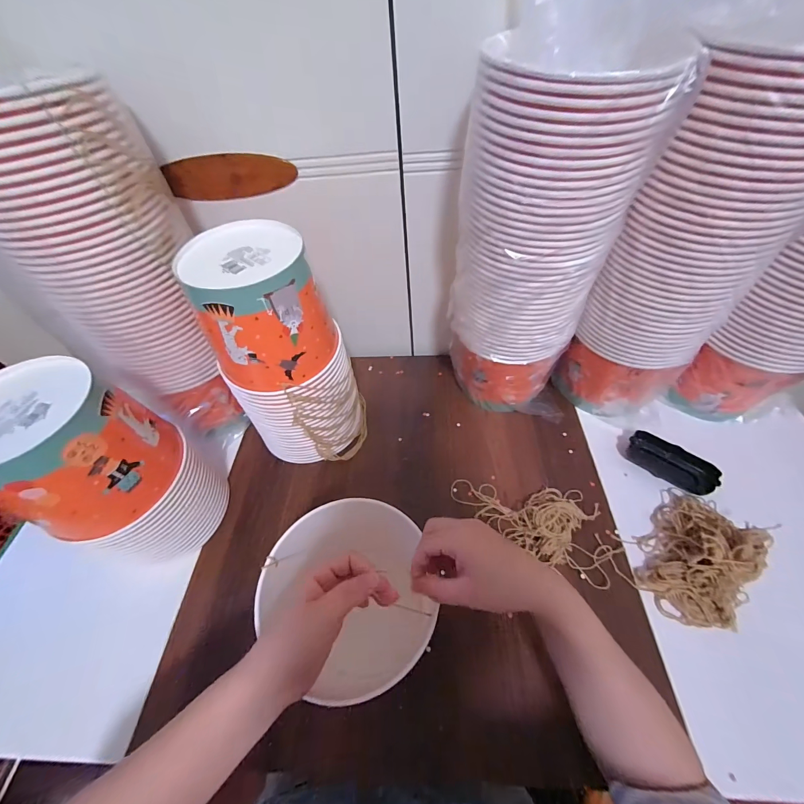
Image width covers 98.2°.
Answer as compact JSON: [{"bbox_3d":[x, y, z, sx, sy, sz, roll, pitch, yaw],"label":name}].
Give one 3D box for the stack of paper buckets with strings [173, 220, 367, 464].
[{"bbox_3d":[-0.149,-0.052,0.472,0.154,0.302,0.153,-16,53,-9],"label":"stack of paper buckets with strings"}]

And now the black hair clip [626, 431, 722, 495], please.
[{"bbox_3d":[0.386,0.087,0.502,0.108,0.029,0.044,34,62,26],"label":"black hair clip"}]

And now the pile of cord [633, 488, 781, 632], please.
[{"bbox_3d":[0.353,0.172,0.402,0.147,0.071,0.108,-38,59,-23],"label":"pile of cord"}]

